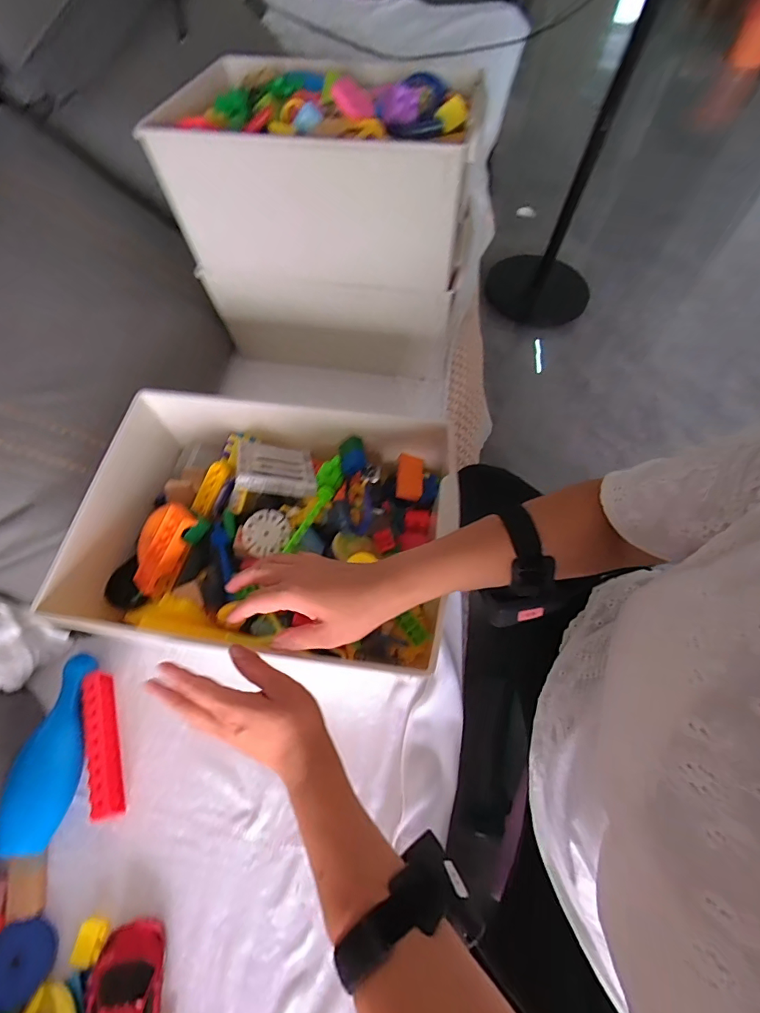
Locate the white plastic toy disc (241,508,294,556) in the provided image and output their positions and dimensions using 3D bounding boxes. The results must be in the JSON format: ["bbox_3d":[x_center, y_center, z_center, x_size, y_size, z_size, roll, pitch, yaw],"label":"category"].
[{"bbox_3d":[-0.130,0.029,0.524,0.051,0.014,0.051,0,63,0],"label":"white plastic toy disc"}]

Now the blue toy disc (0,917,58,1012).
[{"bbox_3d":[-0.353,0.444,0.443,0.060,0.009,0.062,15,49,-18],"label":"blue toy disc"}]

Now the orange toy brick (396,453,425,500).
[{"bbox_3d":[0.040,-0.038,0.589,0.038,0.016,0.060,6,63,3],"label":"orange toy brick"}]

